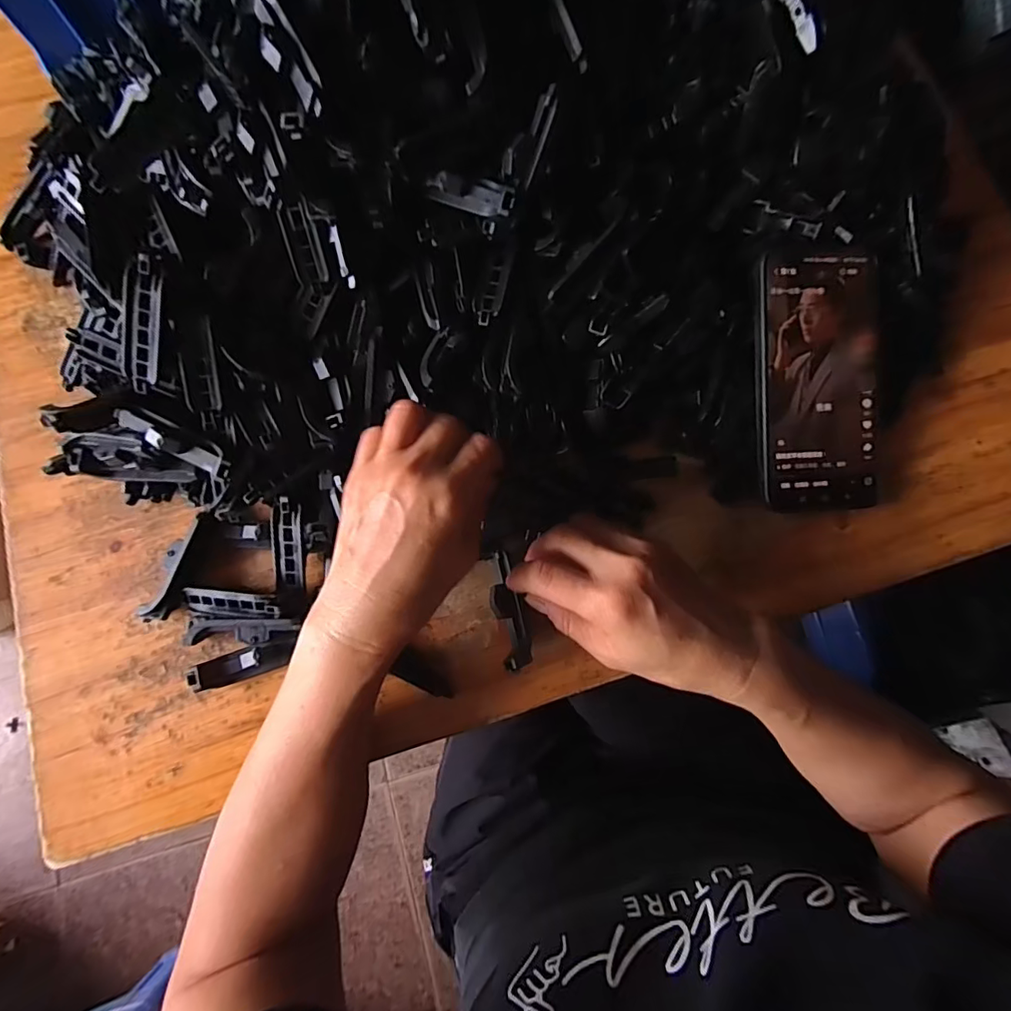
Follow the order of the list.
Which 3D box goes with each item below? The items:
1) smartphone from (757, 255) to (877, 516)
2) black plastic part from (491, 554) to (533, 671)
[{"bbox_3d":[0.201,-0.078,0.330,0.081,0.005,0.160,-3,93,-7],"label":"smartphone"},{"bbox_3d":[0.002,0.061,0.311,0.019,0.010,0.069,-12,75,-4],"label":"black plastic part"}]

